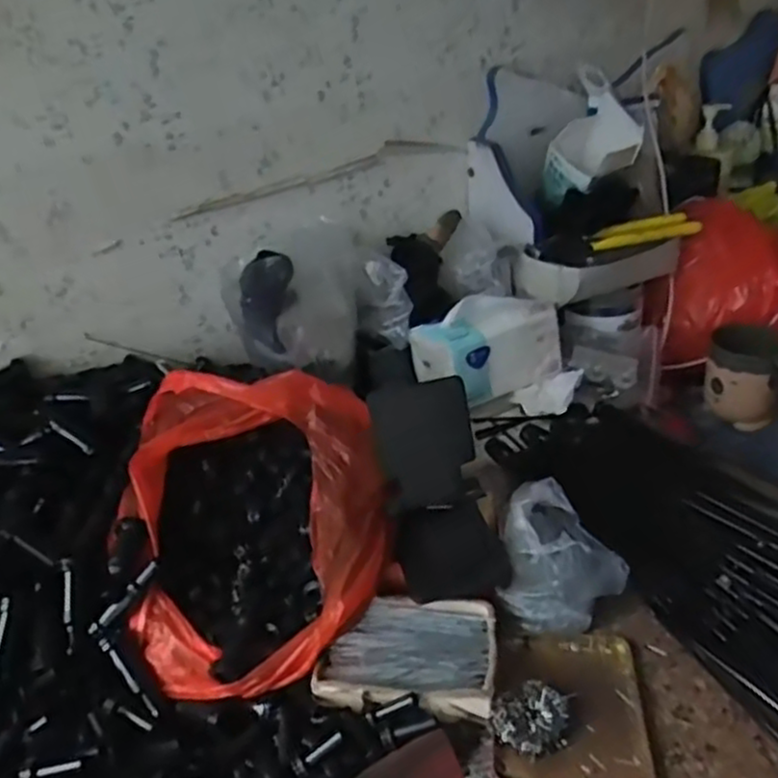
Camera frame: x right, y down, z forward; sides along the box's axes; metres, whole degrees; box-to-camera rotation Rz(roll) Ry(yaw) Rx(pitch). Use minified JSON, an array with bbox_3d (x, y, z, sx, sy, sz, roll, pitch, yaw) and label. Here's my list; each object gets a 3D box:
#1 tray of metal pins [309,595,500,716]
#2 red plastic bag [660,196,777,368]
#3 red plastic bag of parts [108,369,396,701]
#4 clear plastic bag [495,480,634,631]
[{"bbox_3d":[0.014,0.193,0.530,0.123,0.022,0.087,-2,32,6],"label":"tray of metal pins"},{"bbox_3d":[0.415,-0.115,0.850,0.191,0.148,0.108,7,34,20],"label":"red plastic bag"},{"bbox_3d":[-0.110,0.088,0.567,0.213,0.123,0.204,-3,32,5],"label":"red plastic bag of parts"},{"bbox_3d":[0.135,0.135,0.593,0.099,0.059,0.117,-6,32,0],"label":"clear plastic bag"}]

